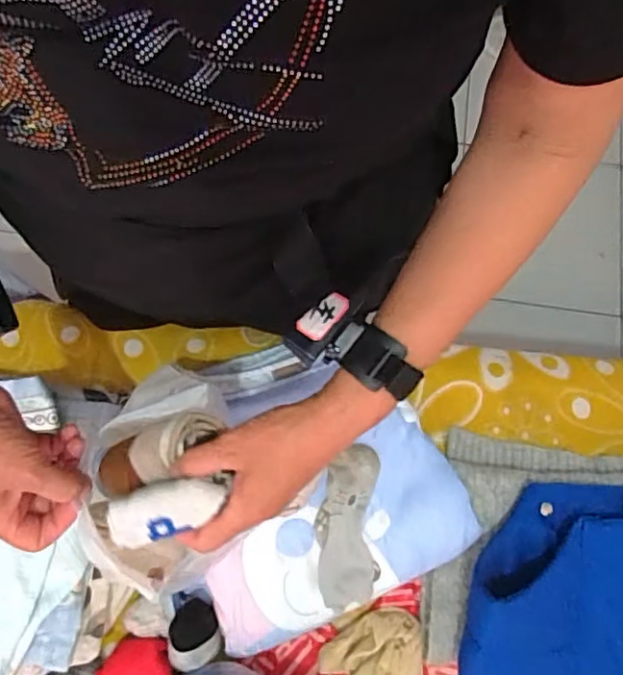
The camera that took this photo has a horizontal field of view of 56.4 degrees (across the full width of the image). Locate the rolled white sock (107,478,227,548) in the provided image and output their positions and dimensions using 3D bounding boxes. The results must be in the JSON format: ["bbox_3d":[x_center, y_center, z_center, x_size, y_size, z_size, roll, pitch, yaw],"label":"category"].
[{"bbox_3d":[-0.100,0.118,0.403,0.079,0.026,0.037,-20,90,-7],"label":"rolled white sock"}]

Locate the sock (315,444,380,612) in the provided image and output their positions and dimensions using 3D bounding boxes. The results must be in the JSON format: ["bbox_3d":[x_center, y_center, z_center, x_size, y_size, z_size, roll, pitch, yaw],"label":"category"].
[{"bbox_3d":[0.037,0.192,0.594,0.059,0.025,0.162,4,91,-1],"label":"sock"}]

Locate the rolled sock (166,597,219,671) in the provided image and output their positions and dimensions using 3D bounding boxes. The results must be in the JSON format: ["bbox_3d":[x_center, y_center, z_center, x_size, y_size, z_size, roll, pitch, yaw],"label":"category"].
[{"bbox_3d":[-0.117,0.294,0.574,0.048,0.028,0.061,2,73,-2],"label":"rolled sock"}]

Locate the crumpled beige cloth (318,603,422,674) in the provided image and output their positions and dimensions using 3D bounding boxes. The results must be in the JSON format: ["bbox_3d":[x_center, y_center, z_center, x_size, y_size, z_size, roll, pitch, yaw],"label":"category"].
[{"bbox_3d":[0.062,0.323,0.586,0.101,0.043,0.083,3,73,-2],"label":"crumpled beige cloth"}]

